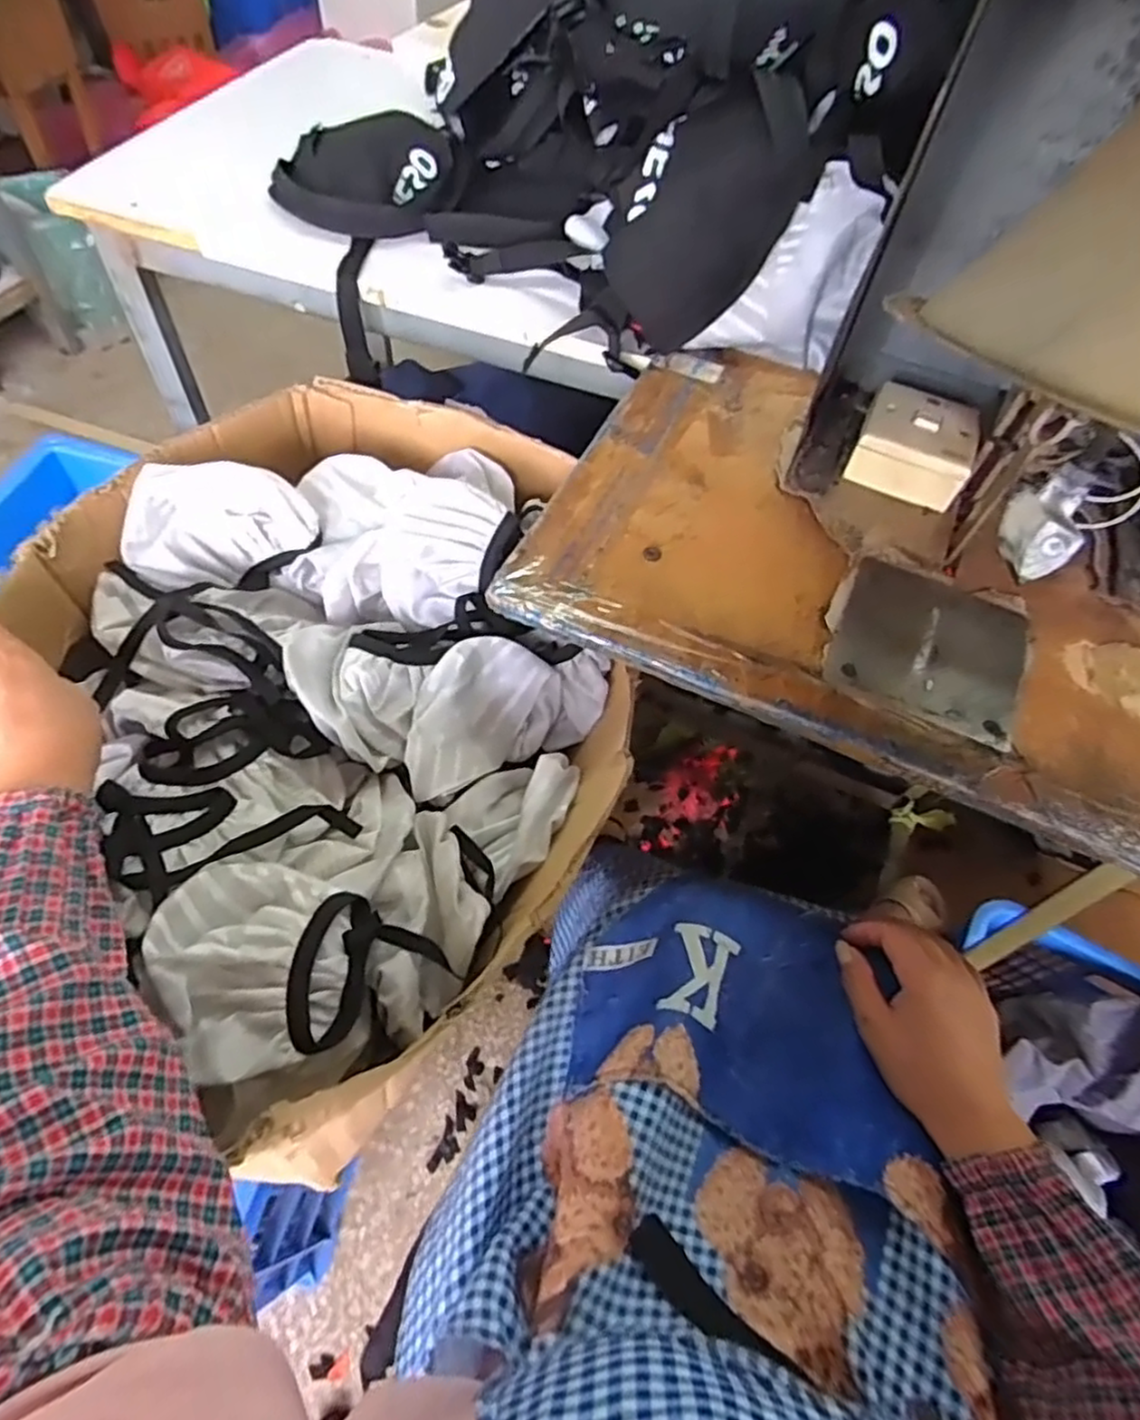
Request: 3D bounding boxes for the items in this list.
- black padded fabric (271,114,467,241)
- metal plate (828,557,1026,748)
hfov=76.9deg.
[{"bbox_3d":[-0.228,-0.621,0.832,0.206,0.048,0.202,-3,58,-7],"label":"black padded fabric"},{"bbox_3d":[0.257,-0.051,0.504,0.128,0.005,0.131,23,59,10],"label":"metal plate"}]

